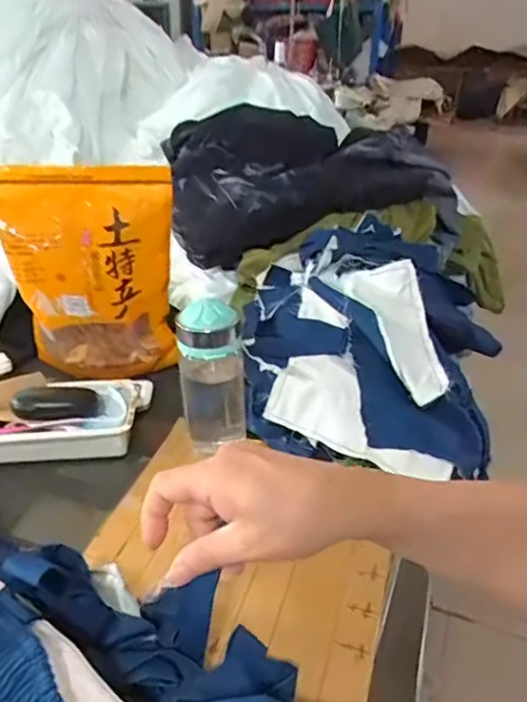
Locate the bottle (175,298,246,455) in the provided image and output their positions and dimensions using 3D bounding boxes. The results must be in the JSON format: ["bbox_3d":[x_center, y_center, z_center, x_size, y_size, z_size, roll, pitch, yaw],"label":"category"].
[{"bbox_3d":[-0.054,0.030,0.582,0.064,0.182,0.065,-1,31,-4],"label":"bottle"}]

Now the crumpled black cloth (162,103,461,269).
[{"bbox_3d":[0.097,-0.312,0.986,0.538,0.208,0.271,-12,33,-21],"label":"crumpled black cloth"}]

